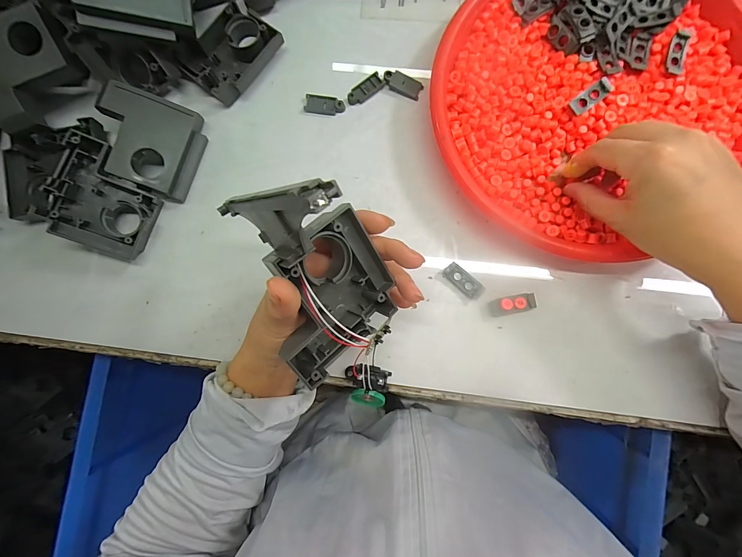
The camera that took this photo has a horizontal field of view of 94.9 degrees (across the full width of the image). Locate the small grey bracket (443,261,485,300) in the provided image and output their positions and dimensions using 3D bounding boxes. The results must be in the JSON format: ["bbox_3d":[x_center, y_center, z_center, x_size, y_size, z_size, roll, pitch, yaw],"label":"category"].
[{"bbox_3d":[0.076,0.002,0.280,0.033,0.007,0.014,40,89,6],"label":"small grey bracket"}]

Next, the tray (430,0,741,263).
[{"bbox_3d":[0.177,-0.142,0.273,0.251,0.034,0.242,0,85,3],"label":"tray"}]

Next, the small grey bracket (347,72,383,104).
[{"bbox_3d":[-0.005,-0.166,0.300,0.035,0.004,0.014,-36,84,0],"label":"small grey bracket"}]

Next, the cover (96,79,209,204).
[{"bbox_3d":[-0.185,-0.112,0.282,0.077,0.021,0.074,20,89,-17],"label":"cover"}]

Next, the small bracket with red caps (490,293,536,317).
[{"bbox_3d":[0.115,0.021,0.274,0.036,0.010,0.013,-13,85,2],"label":"small bracket with red caps"}]

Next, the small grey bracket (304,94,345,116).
[{"bbox_3d":[-0.041,-0.153,0.302,0.035,0.004,0.016,9,86,4],"label":"small grey bracket"}]

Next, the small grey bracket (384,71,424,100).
[{"bbox_3d":[0.028,-0.170,0.298,0.034,0.006,0.017,24,87,5],"label":"small grey bracket"}]

